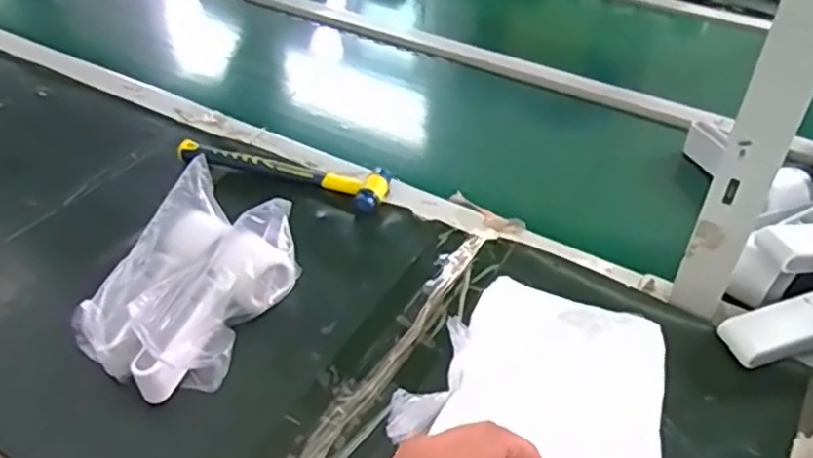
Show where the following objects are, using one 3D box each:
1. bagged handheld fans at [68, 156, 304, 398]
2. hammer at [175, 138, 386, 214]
[{"bbox_3d":[-0.177,0.049,0.587,0.120,0.091,0.192,15,43,16],"label":"bagged handheld fans"},{"bbox_3d":[-0.136,-0.063,0.757,0.237,0.026,0.058,12,42,12],"label":"hammer"}]

